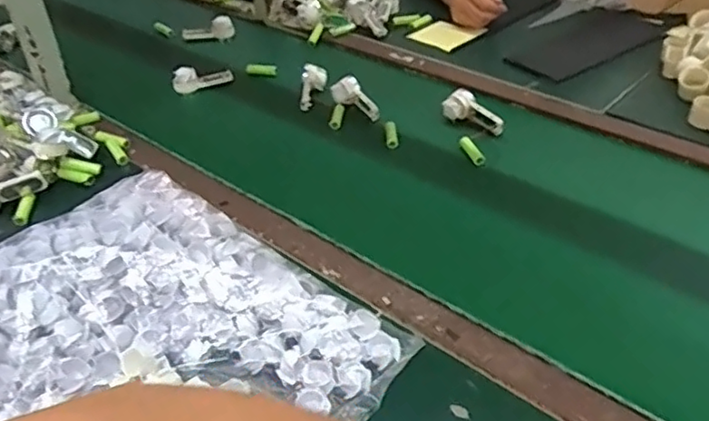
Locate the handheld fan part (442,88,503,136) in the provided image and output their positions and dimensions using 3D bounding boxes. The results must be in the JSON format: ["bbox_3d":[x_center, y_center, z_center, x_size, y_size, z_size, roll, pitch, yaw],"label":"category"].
[{"bbox_3d":[0.172,-0.137,0.917,0.092,0.031,0.042,34,50,18],"label":"handheld fan part"}]

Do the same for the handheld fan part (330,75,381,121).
[{"bbox_3d":[0.005,-0.164,0.959,0.041,0.021,0.094,-33,64,-31],"label":"handheld fan part"}]

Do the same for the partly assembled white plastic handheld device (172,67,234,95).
[{"bbox_3d":[-0.243,-0.212,1.040,0.093,0.041,0.020,-14,40,-12],"label":"partly assembled white plastic handheld device"}]

